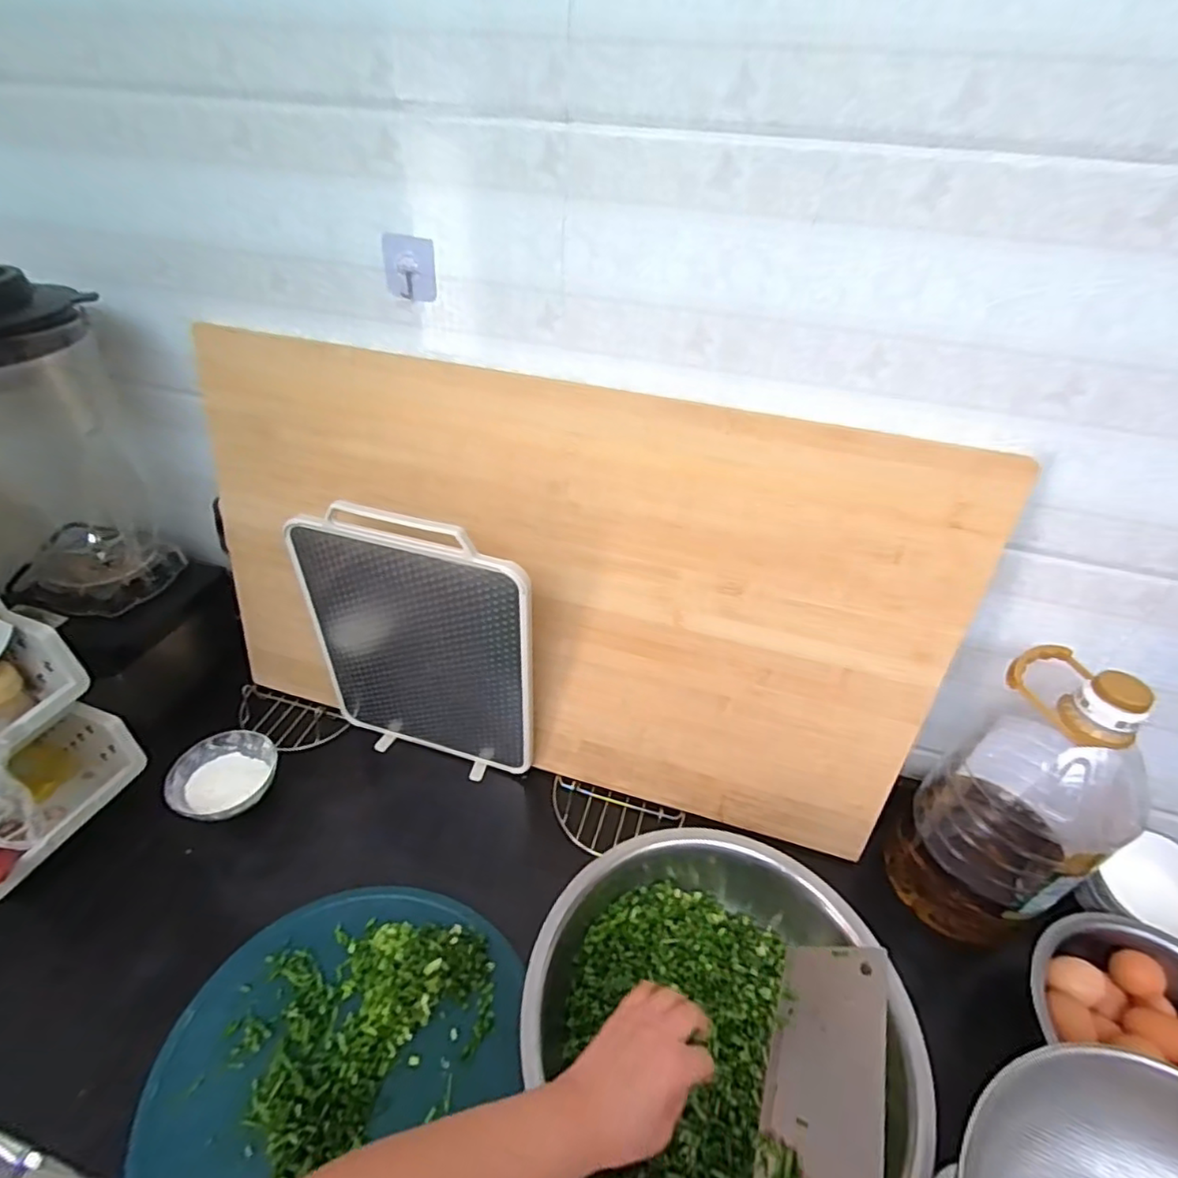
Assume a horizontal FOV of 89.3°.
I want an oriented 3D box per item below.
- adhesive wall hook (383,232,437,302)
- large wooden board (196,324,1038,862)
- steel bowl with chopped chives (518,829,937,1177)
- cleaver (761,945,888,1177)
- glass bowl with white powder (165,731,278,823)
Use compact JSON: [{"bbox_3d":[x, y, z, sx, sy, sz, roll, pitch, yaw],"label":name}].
[{"bbox_3d":[-0.175,-0.315,0.585,0.050,0.055,0.009,16,40,15],"label":"adhesive wall hook"},{"bbox_3d":[-0.059,0.016,0.707,0.874,0.506,0.031,13,29,11],"label":"large wooden board"},{"bbox_3d":[0.114,0.410,0.565,0.332,0.115,0.328,2,38,-2],"label":"steel bowl with chopped chives"},{"bbox_3d":[0.143,0.371,0.378,0.085,0.017,0.285,-26,19,38],"label":"cleaver"},{"bbox_3d":[-0.458,0.244,0.757,0.114,0.052,0.122,2,38,-2],"label":"glass bowl with white powder"}]

